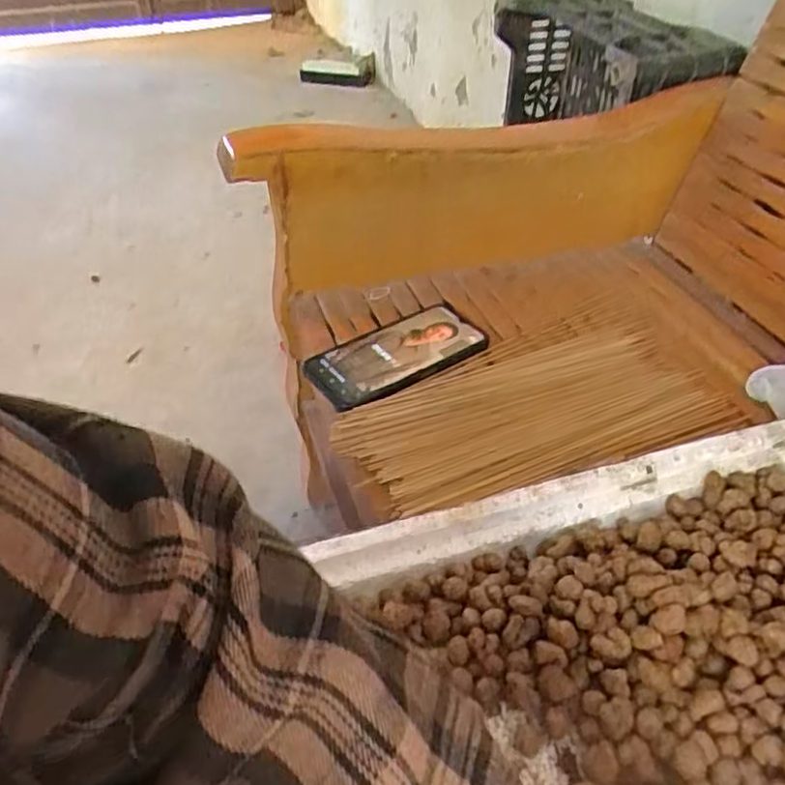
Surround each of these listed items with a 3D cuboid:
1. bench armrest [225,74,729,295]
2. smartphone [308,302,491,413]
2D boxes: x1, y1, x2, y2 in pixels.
[{"bbox_3d":[0.094,-0.211,0.716,0.501,0.155,0.056,-12,43,-11],"label":"bench armrest"},{"bbox_3d":[0.005,-0.034,0.626,0.158,0.015,0.080,-27,47,-26],"label":"smartphone"}]

